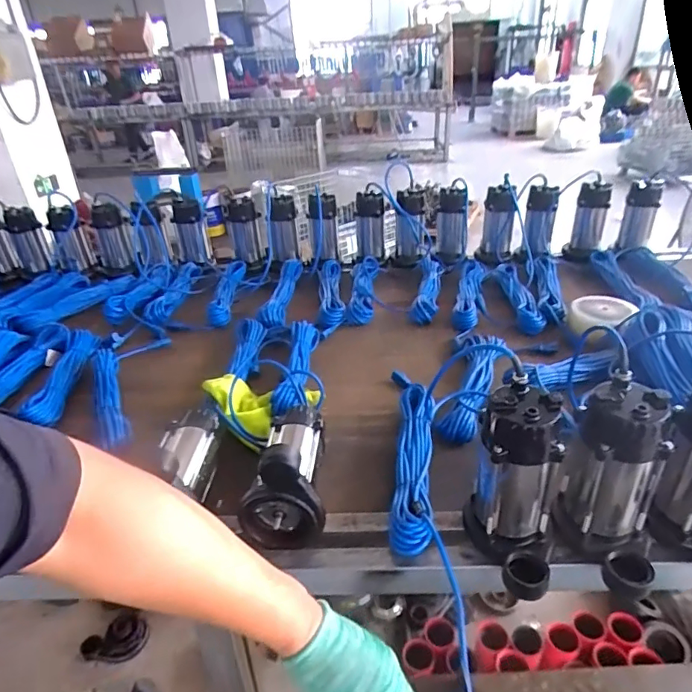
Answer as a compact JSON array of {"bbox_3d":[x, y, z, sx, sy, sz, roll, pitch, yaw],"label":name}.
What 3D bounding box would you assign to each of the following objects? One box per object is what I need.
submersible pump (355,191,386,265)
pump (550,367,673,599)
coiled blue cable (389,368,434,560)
[{"bbox_3d":[0.080,-0.371,1.561,0.096,0.210,0.107,-1,31,4],"label":"submersible pump"},{"bbox_3d":[0.341,0.179,0.630,0.121,0.228,0.133,13,34,25],"label":"pump"},{"bbox_3d":[0.119,0.169,0.858,0.077,0.064,0.421,1,31,7],"label":"coiled blue cable"}]

